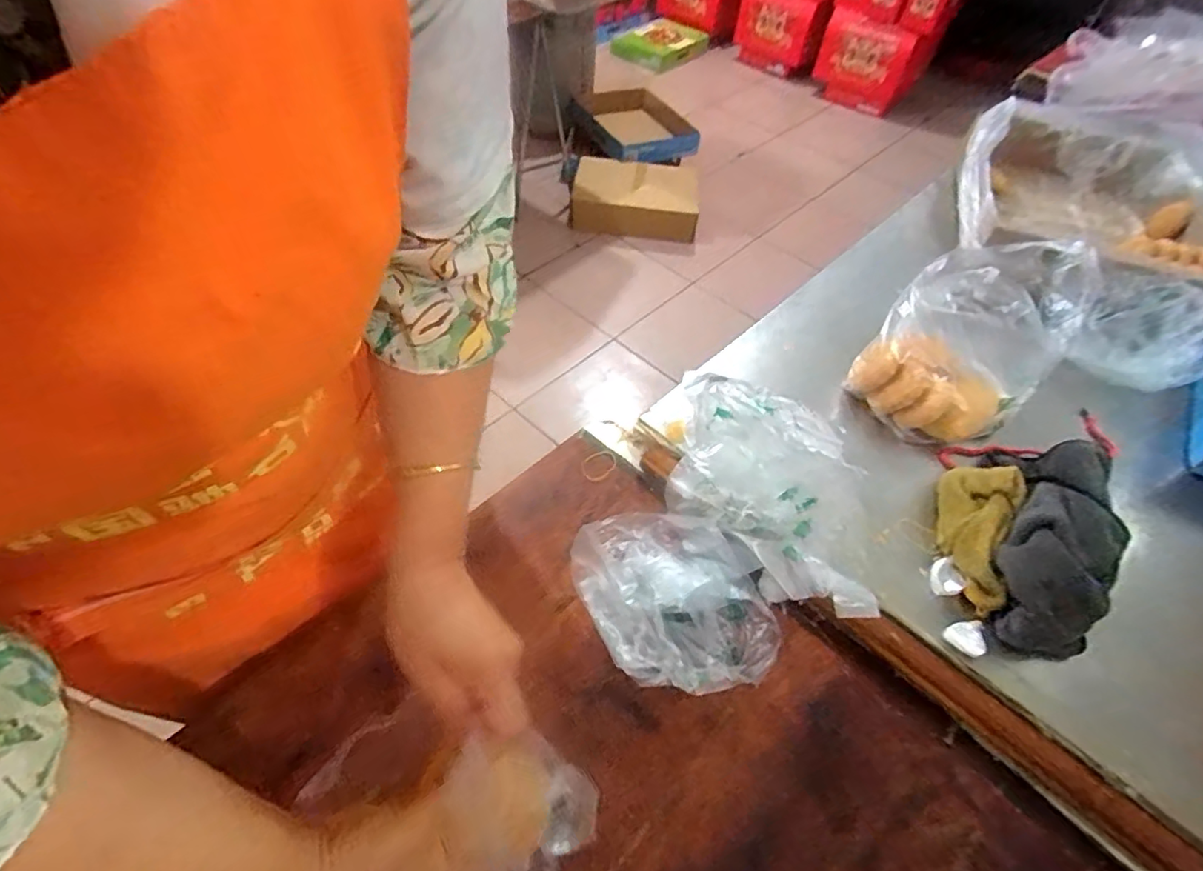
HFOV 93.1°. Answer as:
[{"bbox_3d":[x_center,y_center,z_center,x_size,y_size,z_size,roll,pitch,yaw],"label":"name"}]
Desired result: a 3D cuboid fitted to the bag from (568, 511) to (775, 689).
[{"bbox_3d":[0.070,0.141,0.512,0.151,0.079,0.176,-22,57,-20],"label":"bag"}]

